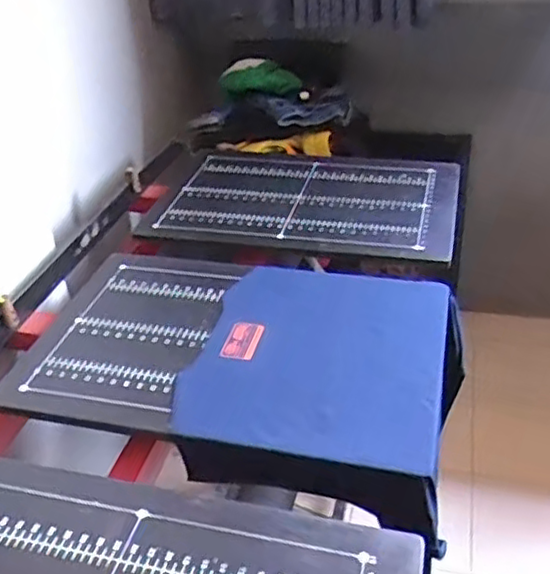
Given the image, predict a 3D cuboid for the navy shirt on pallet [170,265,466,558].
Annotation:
[{"bbox_3d":[0.074,0.118,0.991,0.363,0.082,0.447,7,35,15],"label":"navy shirt on pallet"}]

